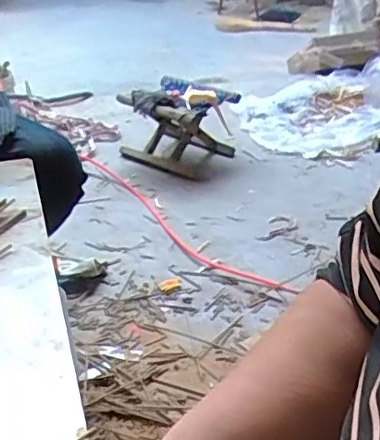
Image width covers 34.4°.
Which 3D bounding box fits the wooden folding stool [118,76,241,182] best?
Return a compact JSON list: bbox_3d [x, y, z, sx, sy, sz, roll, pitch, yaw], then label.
[{"bbox_3d":[-0.048,-0.284,1.793,0.255,0.224,0.269,18,34,29],"label":"wooden folding stool"}]

